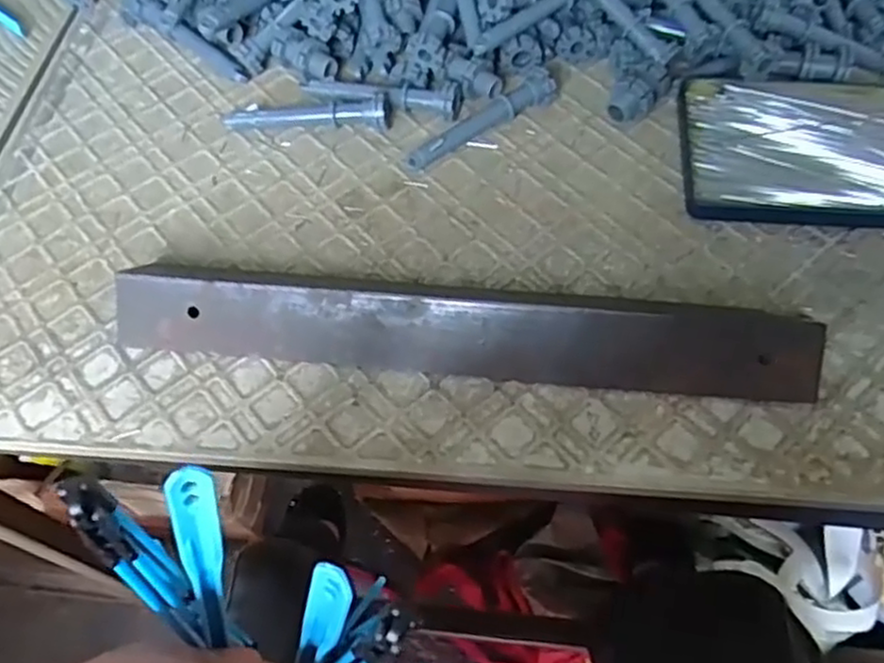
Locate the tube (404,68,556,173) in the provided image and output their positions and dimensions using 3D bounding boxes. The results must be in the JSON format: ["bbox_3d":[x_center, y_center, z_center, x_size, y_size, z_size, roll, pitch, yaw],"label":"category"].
[{"bbox_3d":[0.021,-0.118,0.392,0.093,0.018,0.013,-29,64,-14],"label":"tube"}]

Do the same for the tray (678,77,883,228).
[{"bbox_3d":[0.196,-0.099,0.380,0.128,0.010,0.096,5,61,4],"label":"tray"}]

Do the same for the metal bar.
[{"bbox_3d":[0.007,-0.007,0.325,0.309,0.027,0.050,5,61,4],"label":"metal bar"}]

